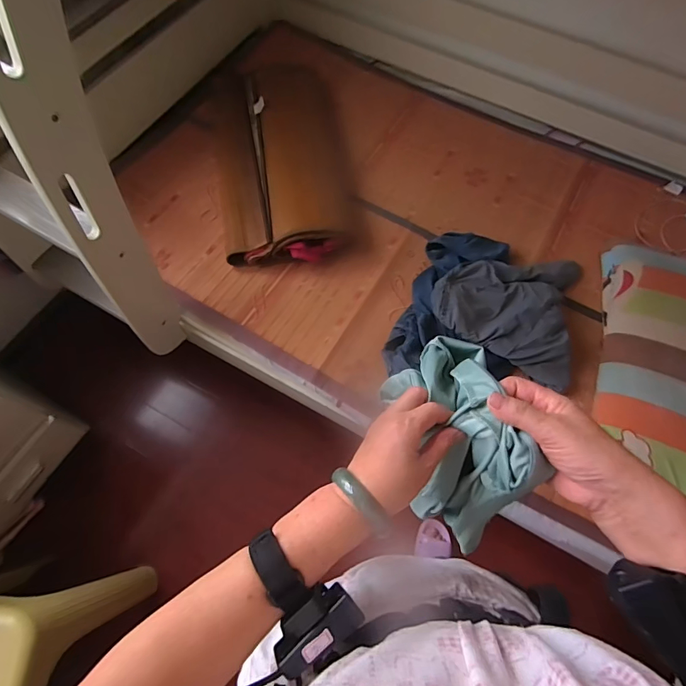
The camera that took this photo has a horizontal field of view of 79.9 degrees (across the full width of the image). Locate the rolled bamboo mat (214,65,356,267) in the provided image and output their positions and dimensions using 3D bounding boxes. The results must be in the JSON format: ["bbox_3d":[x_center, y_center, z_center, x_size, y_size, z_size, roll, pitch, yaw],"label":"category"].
[{"bbox_3d":[-0.205,-0.607,1.295,0.384,0.111,0.796,-7,67,-6],"label":"rolled bamboo mat"}]

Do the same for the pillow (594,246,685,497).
[{"bbox_3d":[0.831,0.076,1.014,0.336,0.135,0.664,19,67,6],"label":"pillow"}]

